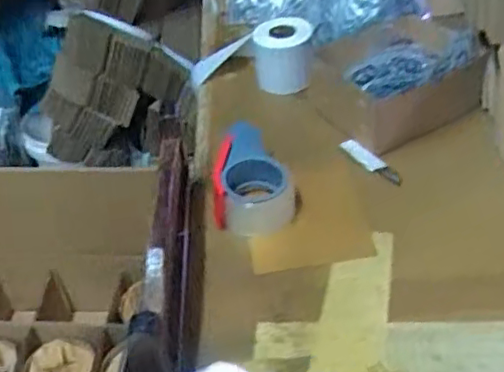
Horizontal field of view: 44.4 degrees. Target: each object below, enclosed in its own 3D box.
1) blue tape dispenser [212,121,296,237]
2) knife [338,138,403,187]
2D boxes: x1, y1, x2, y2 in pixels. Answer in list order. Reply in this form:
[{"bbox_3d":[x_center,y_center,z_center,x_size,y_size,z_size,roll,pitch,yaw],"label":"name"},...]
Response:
[{"bbox_3d":[0.002,-0.010,0.770,0.095,0.071,0.131,-5,41,3],"label":"blue tape dispenser"},{"bbox_3d":[0.157,-0.032,0.811,0.028,0.014,0.112,-25,44,-20],"label":"knife"}]

